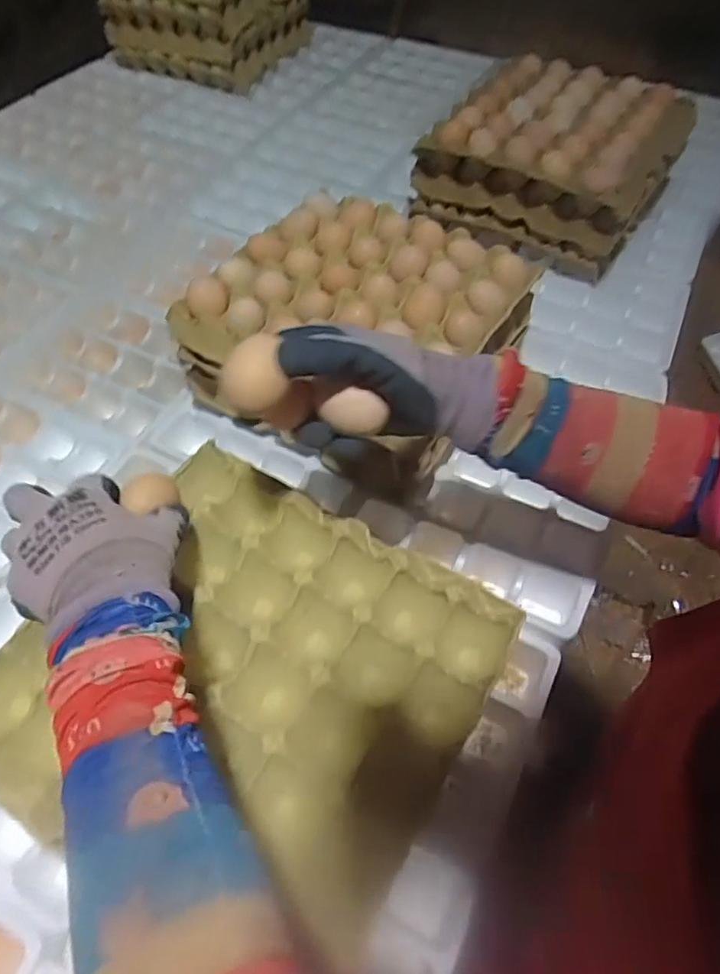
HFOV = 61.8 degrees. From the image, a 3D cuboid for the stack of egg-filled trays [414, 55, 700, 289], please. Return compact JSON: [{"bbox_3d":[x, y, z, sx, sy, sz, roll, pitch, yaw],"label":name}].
[{"bbox_3d":[0.278,-0.469,0.855,0.286,0.129,0.311,29,62,19],"label":"stack of egg-filled trays"}]

